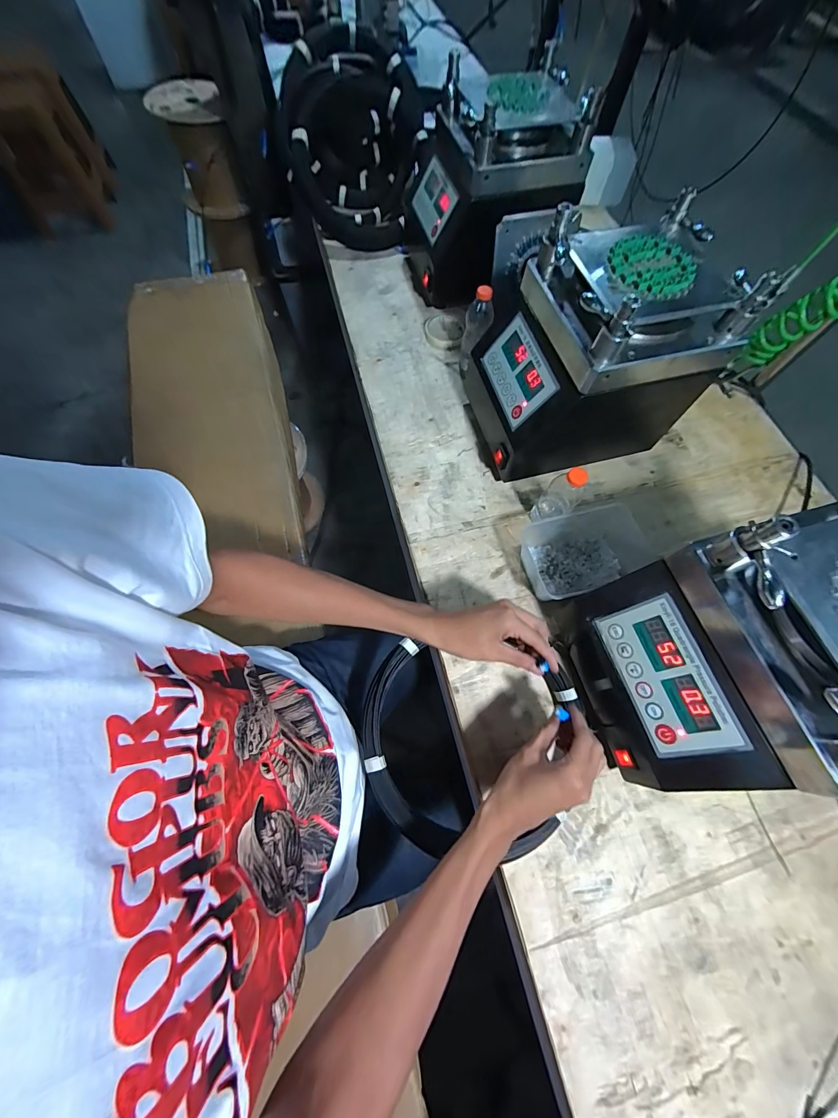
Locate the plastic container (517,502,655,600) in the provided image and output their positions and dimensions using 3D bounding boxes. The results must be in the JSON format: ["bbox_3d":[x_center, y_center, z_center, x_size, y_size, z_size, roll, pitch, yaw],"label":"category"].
[{"bbox_3d":[0.257,-0.018,0.573,0.185,0.065,0.119,-15,69,-8],"label":"plastic container"}]

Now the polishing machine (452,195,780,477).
[{"bbox_3d":[0.253,-0.297,0.571,0.279,0.288,0.216,-10,68,-5],"label":"polishing machine"}]

